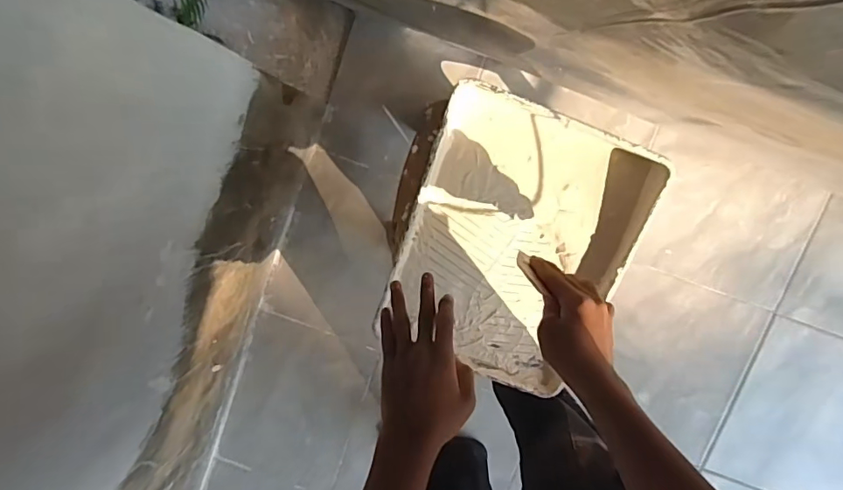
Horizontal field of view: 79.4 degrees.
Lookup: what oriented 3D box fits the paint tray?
[{"bbox_3d":[0.115,0.005,0.655,0.268,0.073,0.339,23,99,1],"label":"paint tray"}]

